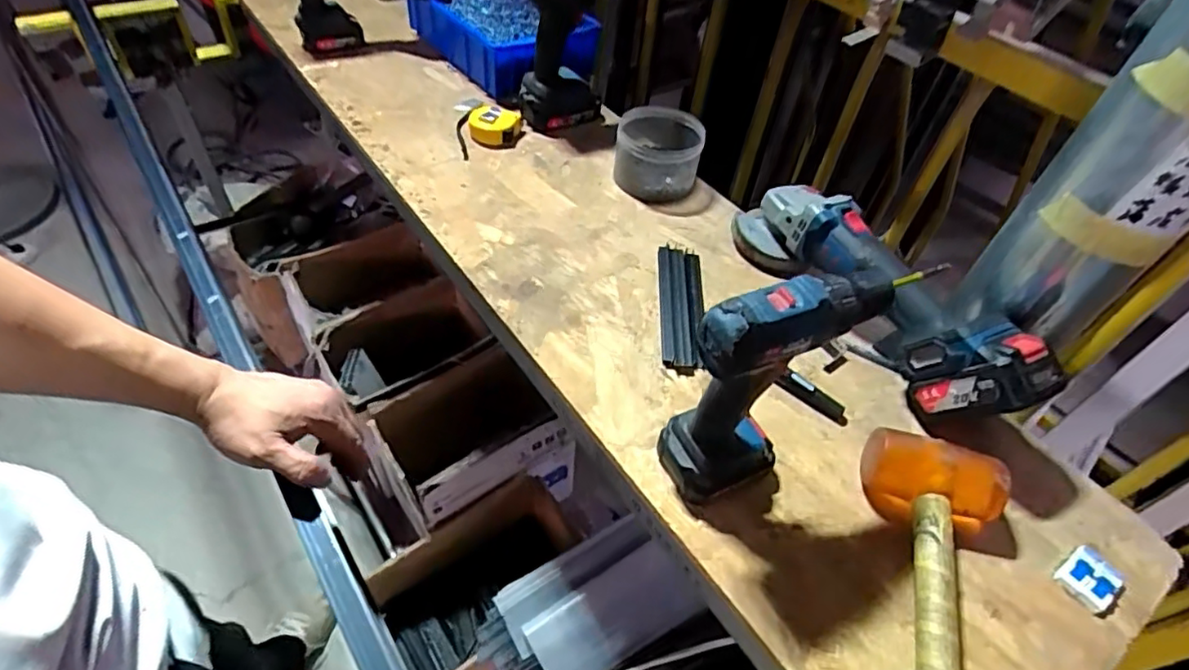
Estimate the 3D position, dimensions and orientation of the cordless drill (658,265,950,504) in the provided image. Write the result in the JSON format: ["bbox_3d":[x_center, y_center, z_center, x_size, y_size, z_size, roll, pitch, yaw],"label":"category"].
[{"bbox_3d":[0.139,0.038,0.494,0.156,0.215,0.070,-23,56,-23],"label":"cordless drill"}]

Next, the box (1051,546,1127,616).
[{"bbox_3d":[0.419,0.207,0.516,0.044,0.011,0.042,-28,58,-27],"label":"box"}]

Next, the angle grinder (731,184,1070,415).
[{"bbox_3d":[0.294,-0.050,0.654,0.095,0.117,0.362,-23,56,-24],"label":"angle grinder"}]

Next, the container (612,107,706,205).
[{"bbox_3d":[0.086,-0.248,0.831,0.112,0.081,0.119,3,49,-4],"label":"container"}]

